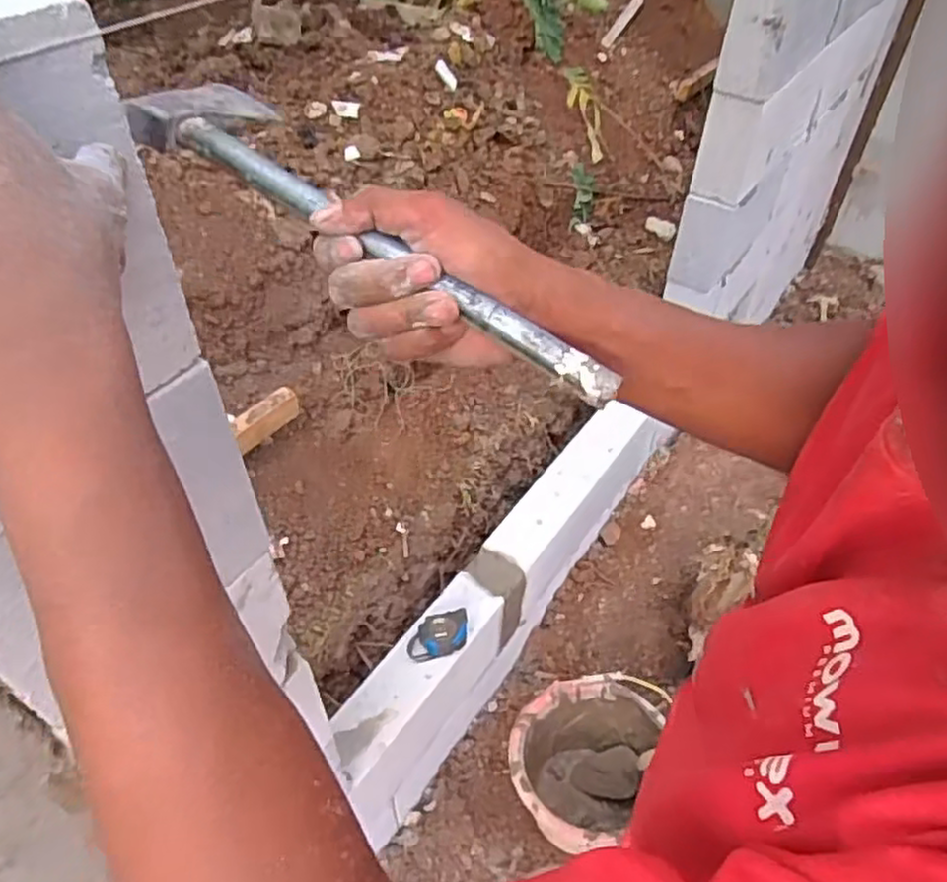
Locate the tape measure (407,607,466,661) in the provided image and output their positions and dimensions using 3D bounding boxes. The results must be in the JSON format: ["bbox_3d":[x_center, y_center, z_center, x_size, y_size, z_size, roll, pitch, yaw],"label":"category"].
[{"bbox_3d":[-0.059,0.320,1.175,0.105,0.033,0.063,-13,48,-14],"label":"tape measure"}]

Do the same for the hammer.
[{"bbox_3d":[-0.054,-0.122,0.404,0.329,0.023,0.092,36,54,14],"label":"hammer"}]

